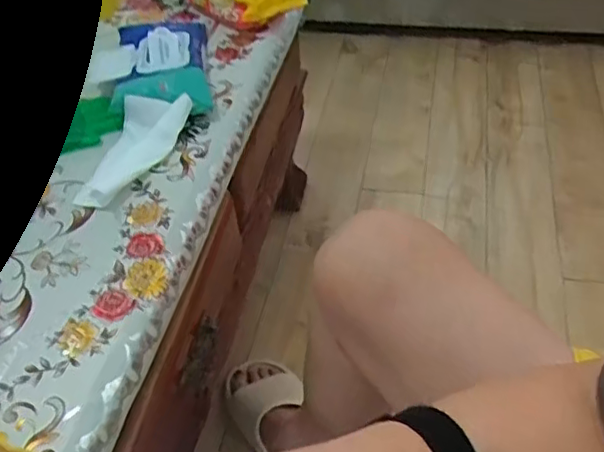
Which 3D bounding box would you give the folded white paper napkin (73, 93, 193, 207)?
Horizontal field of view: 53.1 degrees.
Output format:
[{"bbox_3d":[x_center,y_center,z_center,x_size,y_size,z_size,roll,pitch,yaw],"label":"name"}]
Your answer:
[{"bbox_3d":[-0.175,-0.080,0.610,0.057,0.035,0.147,22,64,24],"label":"folded white paper napkin"}]

